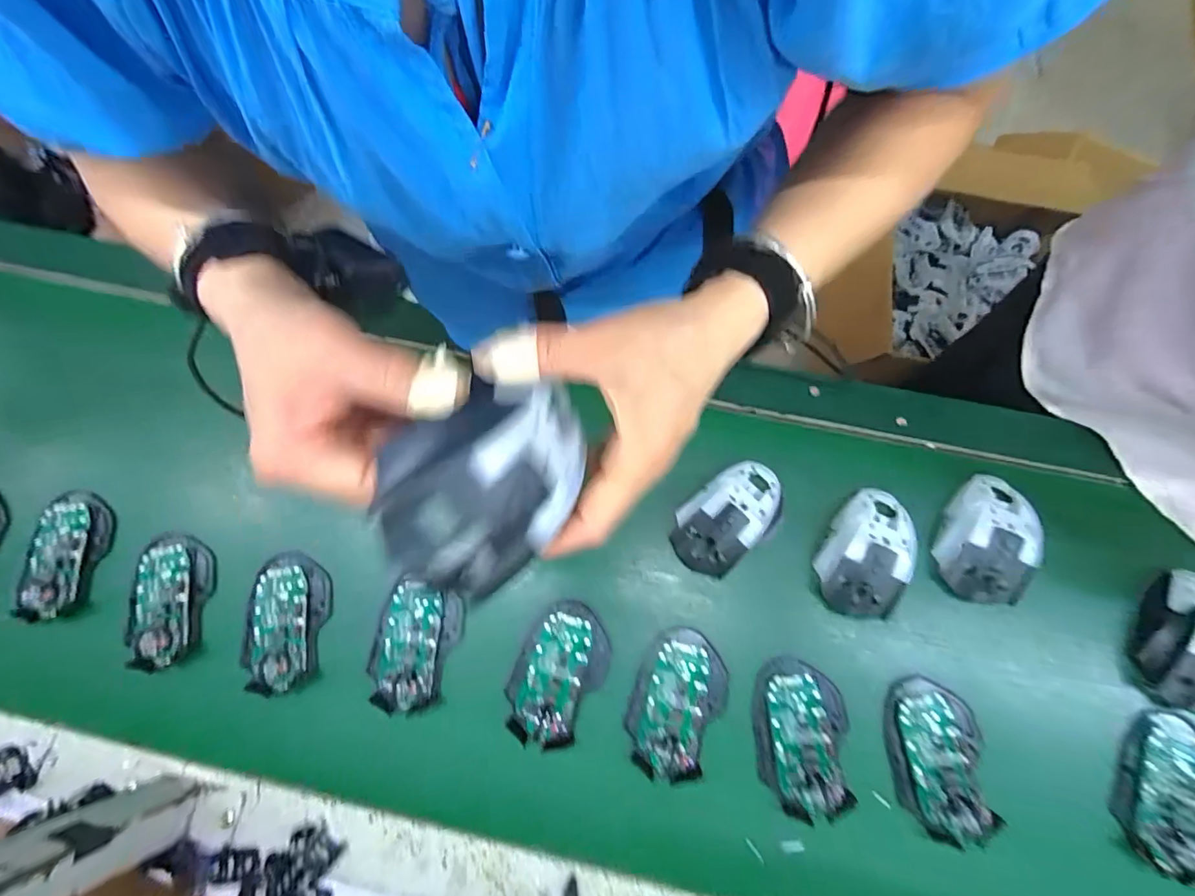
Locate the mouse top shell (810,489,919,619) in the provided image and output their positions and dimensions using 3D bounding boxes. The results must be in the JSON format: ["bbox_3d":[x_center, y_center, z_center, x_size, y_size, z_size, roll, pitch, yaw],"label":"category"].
[{"bbox_3d":[0.237,0.090,0.440,0.065,0.034,0.117,20,79,7],"label":"mouse top shell"}]

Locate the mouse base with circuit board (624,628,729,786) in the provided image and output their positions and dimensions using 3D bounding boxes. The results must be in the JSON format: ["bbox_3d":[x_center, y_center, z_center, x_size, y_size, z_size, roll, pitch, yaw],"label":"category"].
[{"bbox_3d":[0.067,0.212,0.415,0.074,0.025,0.111,19,82,6],"label":"mouse base with circuit board"}]

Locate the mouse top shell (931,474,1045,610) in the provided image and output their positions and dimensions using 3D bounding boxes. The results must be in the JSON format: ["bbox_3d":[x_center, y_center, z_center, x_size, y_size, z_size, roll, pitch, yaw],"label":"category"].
[{"bbox_3d":[0.344,0.077,0.443,0.067,0.036,0.118,15,78,6],"label":"mouse top shell"}]

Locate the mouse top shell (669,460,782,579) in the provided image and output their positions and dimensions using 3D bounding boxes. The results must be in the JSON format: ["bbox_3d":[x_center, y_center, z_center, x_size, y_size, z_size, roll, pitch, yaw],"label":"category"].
[{"bbox_3d":[0.118,0.060,0.454,0.114,0.036,0.067,-43,78,-7],"label":"mouse top shell"}]

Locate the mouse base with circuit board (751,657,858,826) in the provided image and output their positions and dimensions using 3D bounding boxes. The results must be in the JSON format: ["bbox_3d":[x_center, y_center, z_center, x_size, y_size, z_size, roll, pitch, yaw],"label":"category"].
[{"bbox_3d":[0.167,0.235,0.407,0.072,0.019,0.113,5,81,4],"label":"mouse base with circuit board"}]

